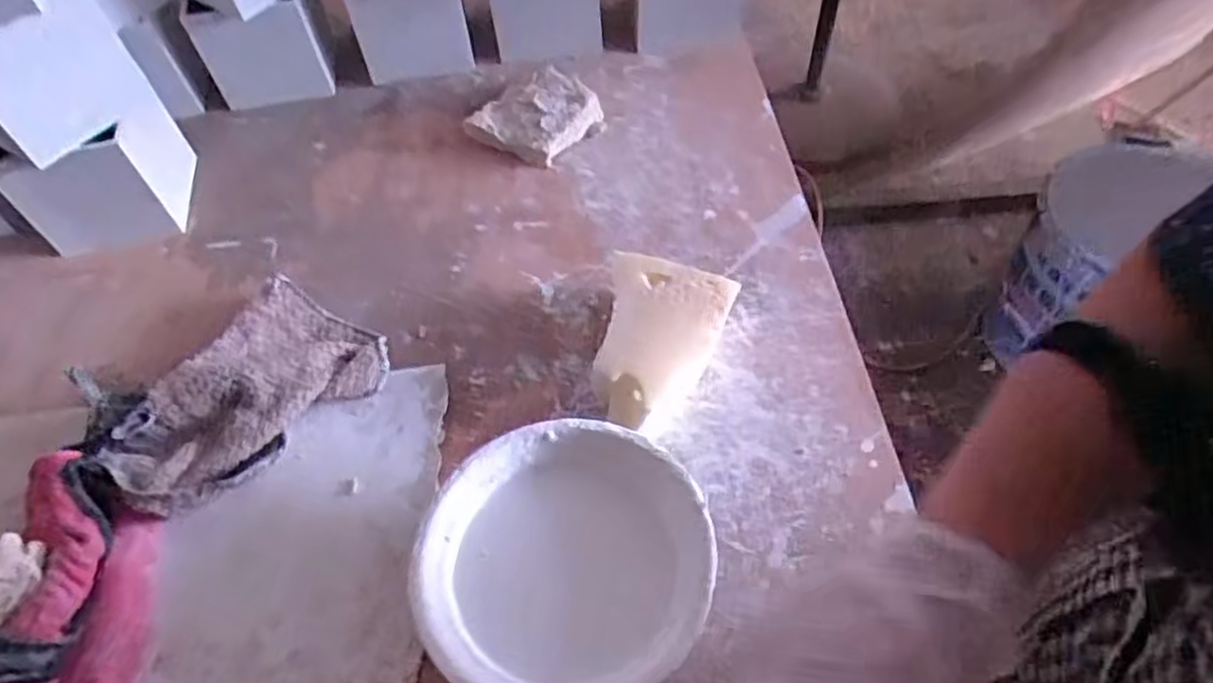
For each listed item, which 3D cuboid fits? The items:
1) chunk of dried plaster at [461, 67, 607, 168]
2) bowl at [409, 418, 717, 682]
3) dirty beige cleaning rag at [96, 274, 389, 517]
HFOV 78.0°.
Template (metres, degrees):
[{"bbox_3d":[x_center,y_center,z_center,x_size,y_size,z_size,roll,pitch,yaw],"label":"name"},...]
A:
[{"bbox_3d":[-0.064,-0.220,0.725,0.109,0.037,0.101,28,61,23],"label":"chunk of dried plaster"},{"bbox_3d":[-0.025,0.138,0.456,0.168,0.058,0.167,-2,54,3],"label":"bowl"},{"bbox_3d":[-0.271,0.036,0.557,0.140,0.044,0.195,34,63,26],"label":"dirty beige cleaning rag"}]

